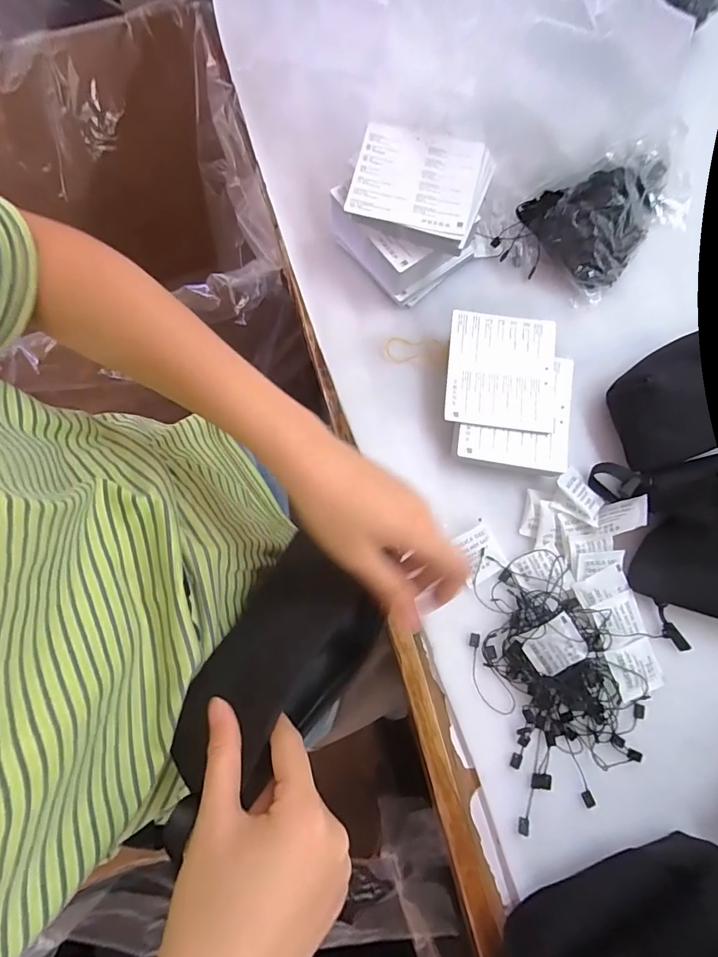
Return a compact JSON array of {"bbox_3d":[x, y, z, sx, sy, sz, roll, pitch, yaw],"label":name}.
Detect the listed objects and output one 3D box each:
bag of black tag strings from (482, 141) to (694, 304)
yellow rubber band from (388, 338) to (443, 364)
[{"bbox_3d":[0.197,-0.222,0.388,0.159,0.072,0.098,-6,79,-2],"label":"bag of black tag strings"},{"bbox_3d":[0.050,-0.114,0.394,0.050,0.007,0.023,5,79,0],"label":"yellow rubber band"}]

